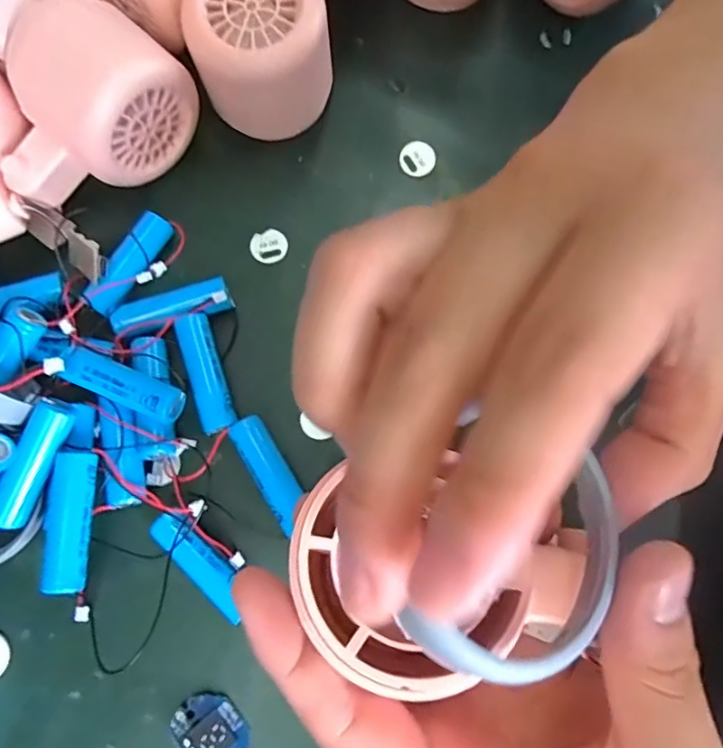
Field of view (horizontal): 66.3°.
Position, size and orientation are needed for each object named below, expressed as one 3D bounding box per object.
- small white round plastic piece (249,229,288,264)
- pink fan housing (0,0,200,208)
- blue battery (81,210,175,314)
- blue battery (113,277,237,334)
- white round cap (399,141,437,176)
[{"bbox_3d":[-0.042,-0.059,0.250,0.016,0.004,0.016,0,77,-2],"label":"small white round plastic piece"},{"bbox_3d":[-0.115,-0.107,0.232,0.055,0.054,0.079,37,78,7],"label":"pink fan housing"},{"bbox_3d":[-0.100,-0.048,0.238,0.016,0.013,0.048,26,77,4],"label":"blue battery"},{"bbox_3d":[-0.079,-0.027,0.235,0.049,0.016,0.014,-17,78,-6],"label":"blue battery"},{"bbox_3d":[0.027,-0.102,0.261,0.017,0.005,0.016,0,77,-2],"label":"white round cap"}]

